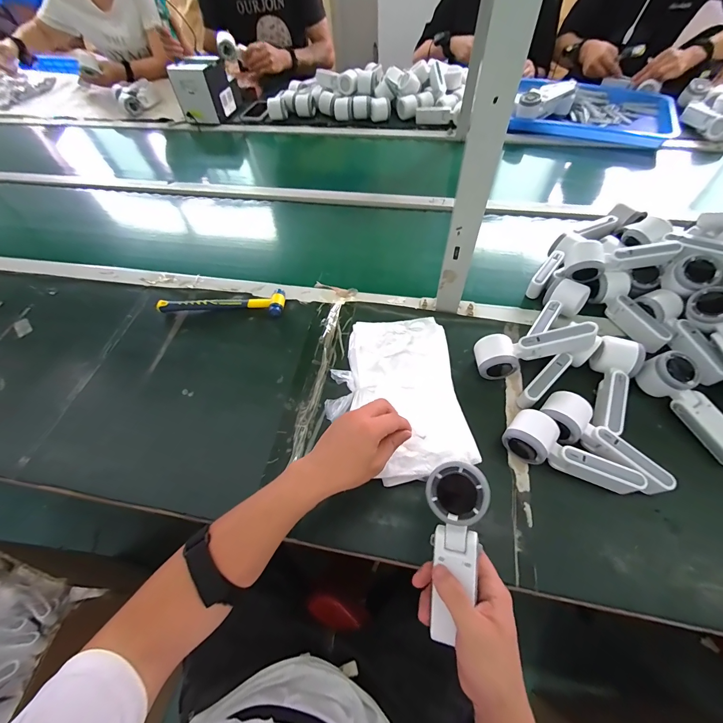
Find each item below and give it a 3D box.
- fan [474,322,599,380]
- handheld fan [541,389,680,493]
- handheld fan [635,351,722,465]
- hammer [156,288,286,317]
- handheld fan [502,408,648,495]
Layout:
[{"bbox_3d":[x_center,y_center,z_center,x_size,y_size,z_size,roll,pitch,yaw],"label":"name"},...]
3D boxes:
[{"bbox_3d":[0.264,-0.020,0.523,0.166,0.054,0.056,-14,56,17],"label":"fan"},{"bbox_3d":[0.321,0.116,0.460,0.058,0.049,0.164,-33,62,-17],"label":"handheld fan"},{"bbox_3d":[0.482,0.065,0.490,0.047,0.059,0.169,-26,73,-13],"label":"handheld fan"},{"bbox_3d":[-0.271,-0.118,0.660,0.243,0.021,0.055,2,58,4],"label":"hammer"},{"bbox_3d":[0.276,0.131,0.448,0.164,0.056,0.057,33,65,21],"label":"handheld fan"}]

